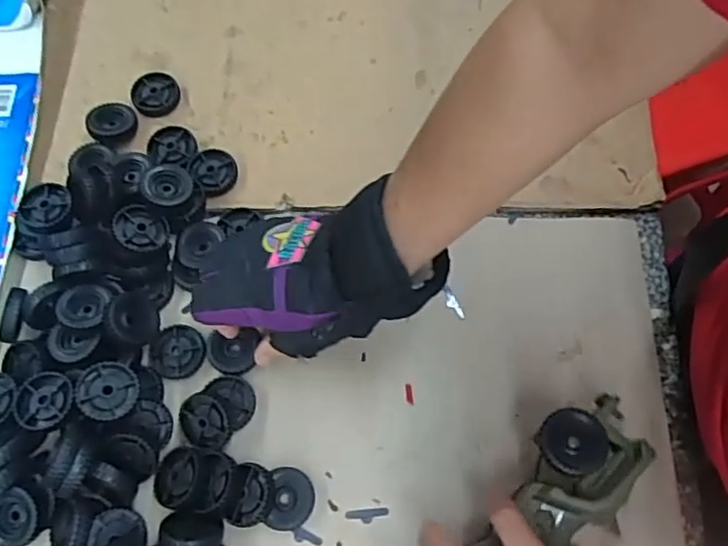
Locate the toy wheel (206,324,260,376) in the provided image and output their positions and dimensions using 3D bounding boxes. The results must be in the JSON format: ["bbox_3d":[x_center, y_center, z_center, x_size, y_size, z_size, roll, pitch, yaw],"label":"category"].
[{"bbox_3d":[-0.110,0.065,0.525,0.040,0.009,0.037,0,69,1],"label":"toy wheel"}]

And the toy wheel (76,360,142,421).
[{"bbox_3d":[-0.192,0.090,0.478,0.042,0.017,0.042,7,63,-14],"label":"toy wheel"}]

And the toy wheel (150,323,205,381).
[{"bbox_3d":[-0.152,0.064,0.517,0.042,0.009,0.043,14,69,6],"label":"toy wheel"}]

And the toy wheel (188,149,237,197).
[{"bbox_3d":[-0.135,-0.091,0.574,0.040,0.011,0.043,0,68,0],"label":"toy wheel"}]

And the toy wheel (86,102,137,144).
[{"bbox_3d":[-0.232,-0.139,0.585,0.043,0.011,0.040,0,68,0],"label":"toy wheel"}]

